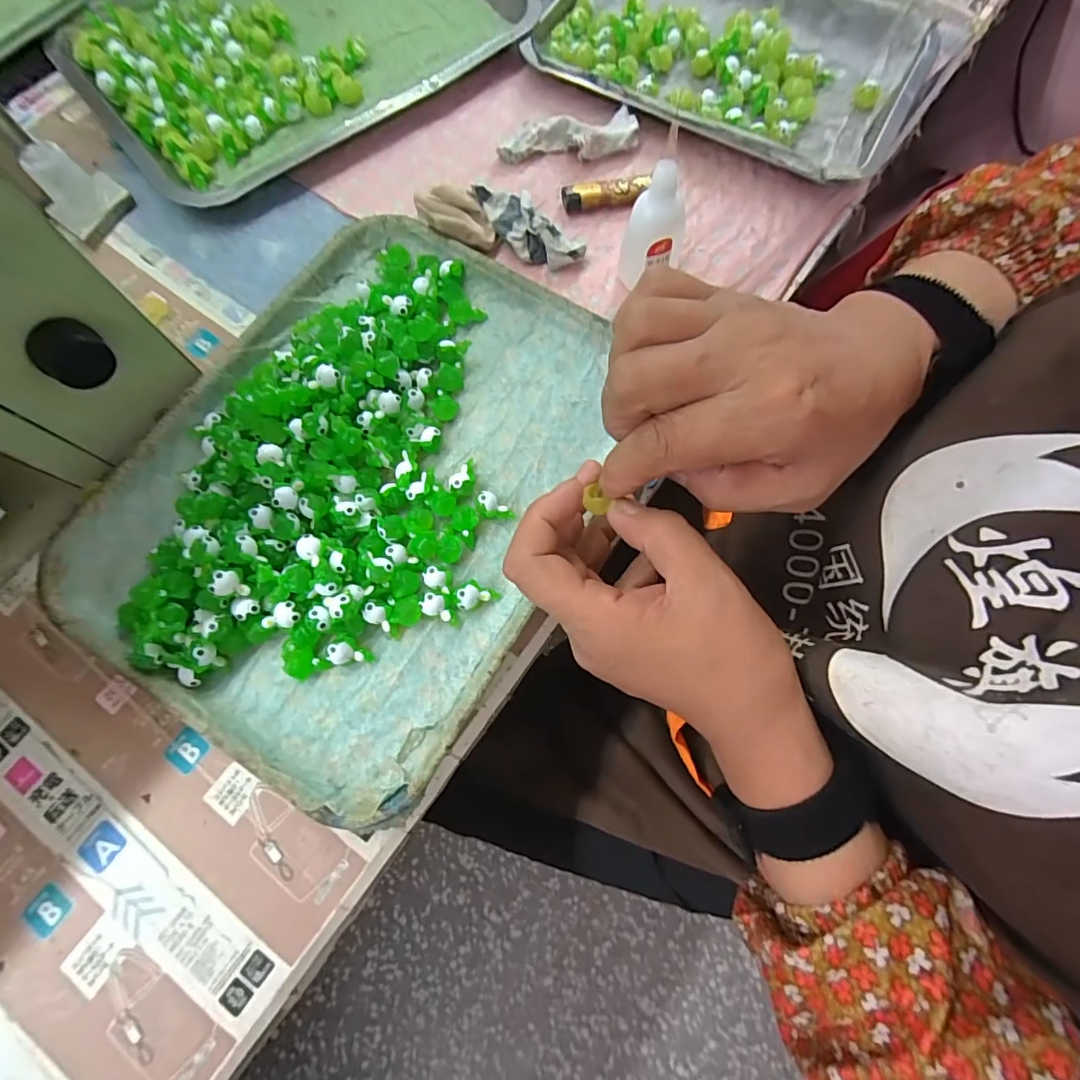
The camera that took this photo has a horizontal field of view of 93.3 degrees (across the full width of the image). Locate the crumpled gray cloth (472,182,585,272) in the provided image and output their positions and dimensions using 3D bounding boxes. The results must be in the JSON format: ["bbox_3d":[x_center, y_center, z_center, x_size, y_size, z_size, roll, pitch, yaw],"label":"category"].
[{"bbox_3d":[-0.011,-0.230,0.374,0.087,0.022,0.035,42,78,9],"label":"crumpled gray cloth"}]

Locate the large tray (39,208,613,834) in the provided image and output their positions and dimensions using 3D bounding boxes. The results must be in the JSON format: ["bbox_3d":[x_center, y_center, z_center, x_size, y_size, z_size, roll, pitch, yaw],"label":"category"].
[{"bbox_3d":[-0.114,-0.047,0.318,0.263,0.035,0.345,23,76,4],"label":"large tray"}]

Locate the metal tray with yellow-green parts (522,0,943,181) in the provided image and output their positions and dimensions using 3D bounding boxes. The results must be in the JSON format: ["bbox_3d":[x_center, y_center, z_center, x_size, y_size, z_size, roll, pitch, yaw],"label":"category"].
[{"bbox_3d":[0.160,-0.408,0.424,0.293,0.030,0.205,27,76,5],"label":"metal tray with yellow-green parts"}]

